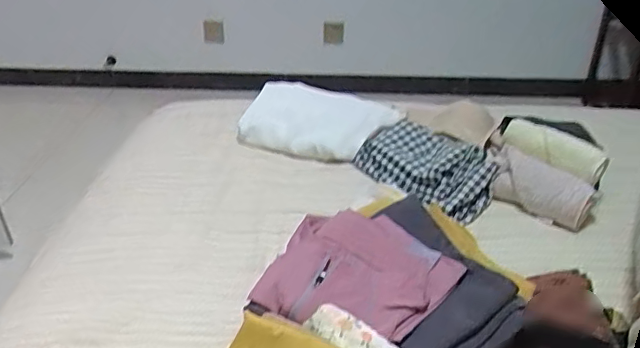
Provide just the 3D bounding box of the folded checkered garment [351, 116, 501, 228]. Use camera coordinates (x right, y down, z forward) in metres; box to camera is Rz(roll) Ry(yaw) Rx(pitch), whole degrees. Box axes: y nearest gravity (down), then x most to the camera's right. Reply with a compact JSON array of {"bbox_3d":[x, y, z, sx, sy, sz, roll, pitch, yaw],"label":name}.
[{"bbox_3d":[0.185,-0.012,0.990,0.147,0.051,0.245,-46,46,-14],"label":"folded checkered garment"}]

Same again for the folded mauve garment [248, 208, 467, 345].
[{"bbox_3d":[0.043,0.133,0.714,0.212,0.061,0.195,26,41,35],"label":"folded mauve garment"}]

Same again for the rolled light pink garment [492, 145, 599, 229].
[{"bbox_3d":[0.354,0.029,0.916,0.167,0.084,0.065,23,39,32],"label":"rolled light pink garment"}]

